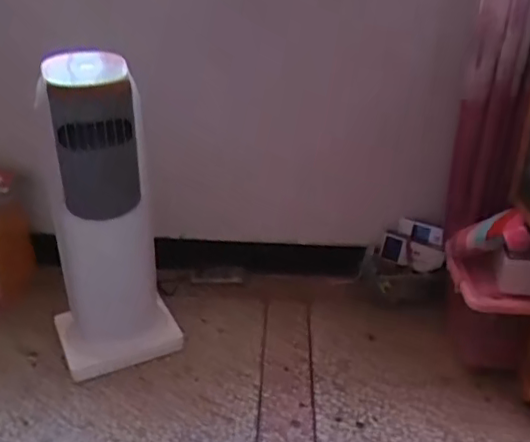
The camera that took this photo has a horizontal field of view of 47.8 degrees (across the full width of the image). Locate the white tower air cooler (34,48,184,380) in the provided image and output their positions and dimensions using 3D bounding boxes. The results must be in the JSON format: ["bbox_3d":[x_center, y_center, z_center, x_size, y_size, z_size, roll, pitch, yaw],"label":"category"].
[{"bbox_3d":[-0.458,-0.035,1.703,0.306,0.835,0.404,-9,30,-18],"label":"white tower air cooler"}]

